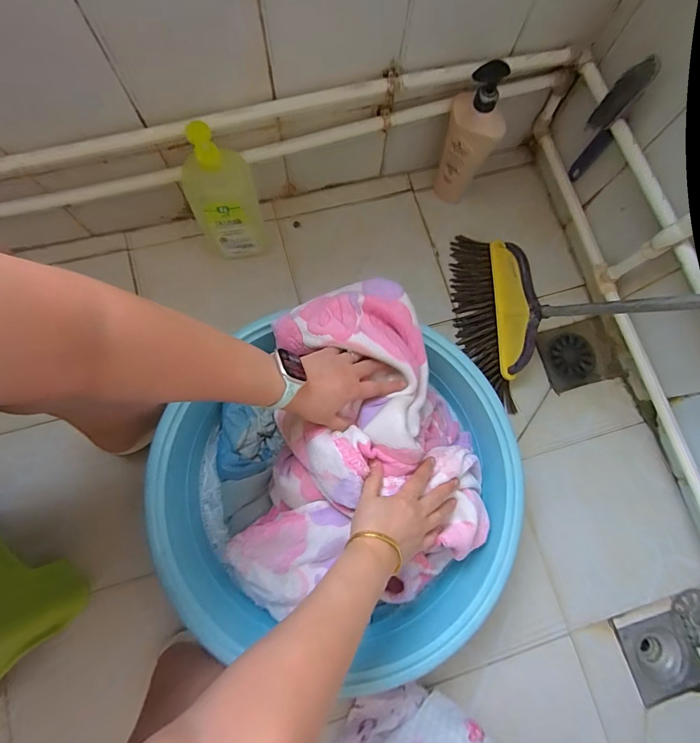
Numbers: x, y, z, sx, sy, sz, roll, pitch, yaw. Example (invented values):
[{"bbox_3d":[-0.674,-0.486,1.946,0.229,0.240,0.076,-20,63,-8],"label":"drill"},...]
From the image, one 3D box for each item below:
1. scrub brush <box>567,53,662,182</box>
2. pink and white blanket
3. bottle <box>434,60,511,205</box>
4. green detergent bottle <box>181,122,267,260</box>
[{"bbox_3d":[0.428,-0.412,0.672,0.058,0.239,0.049,-43,82,-10],"label":"scrub brush"},{"bbox_3d":[0.022,0.098,0.574,0.338,0.154,0.429,3,77,-1],"label":"pink and white blanket"},{"bbox_3d":[0.213,-0.413,0.716,0.093,0.280,0.061,21,77,3],"label":"bottle"},{"bbox_3d":[-0.213,-0.278,0.684,0.114,0.250,0.067,-2,77,-2],"label":"green detergent bottle"}]

